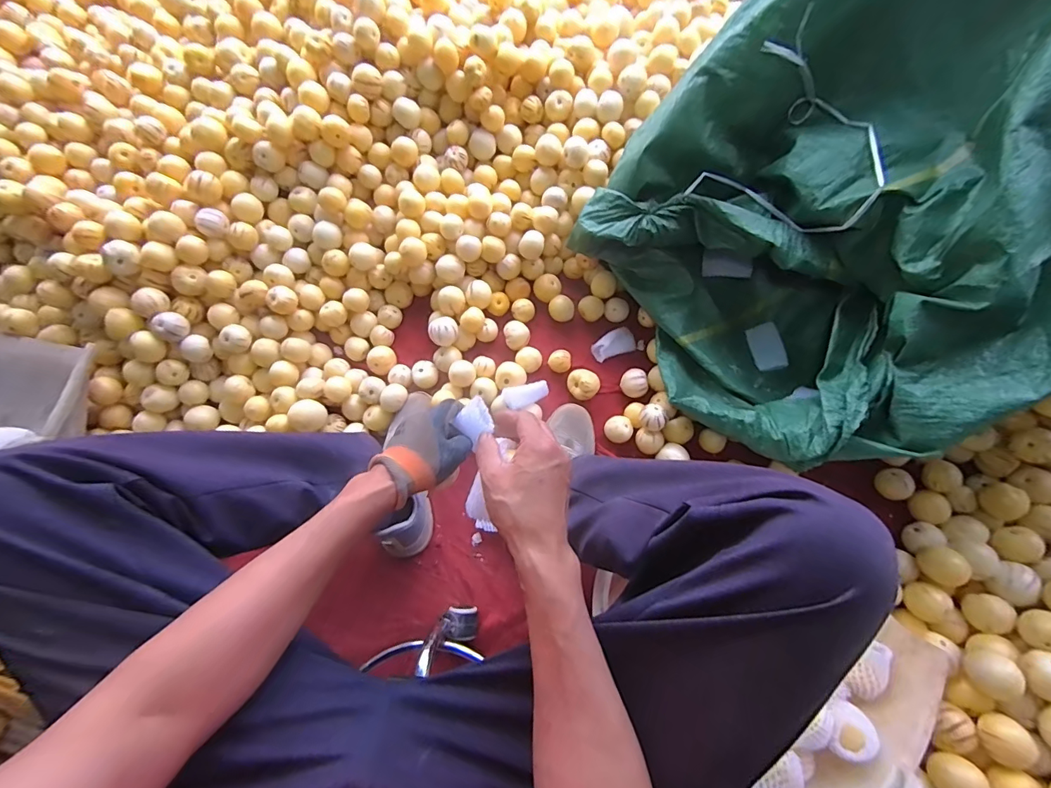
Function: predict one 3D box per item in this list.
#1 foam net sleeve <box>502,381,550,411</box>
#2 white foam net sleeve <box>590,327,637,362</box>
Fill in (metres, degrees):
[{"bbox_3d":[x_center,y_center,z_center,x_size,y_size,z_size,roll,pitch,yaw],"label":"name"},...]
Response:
[{"bbox_3d":[0.003,0.000,0.810,0.089,0.015,0.042,-17,73,-21],"label":"foam net sleeve"},{"bbox_3d":[0.173,-0.100,0.866,0.087,0.026,0.049,-22,74,-4],"label":"white foam net sleeve"}]

